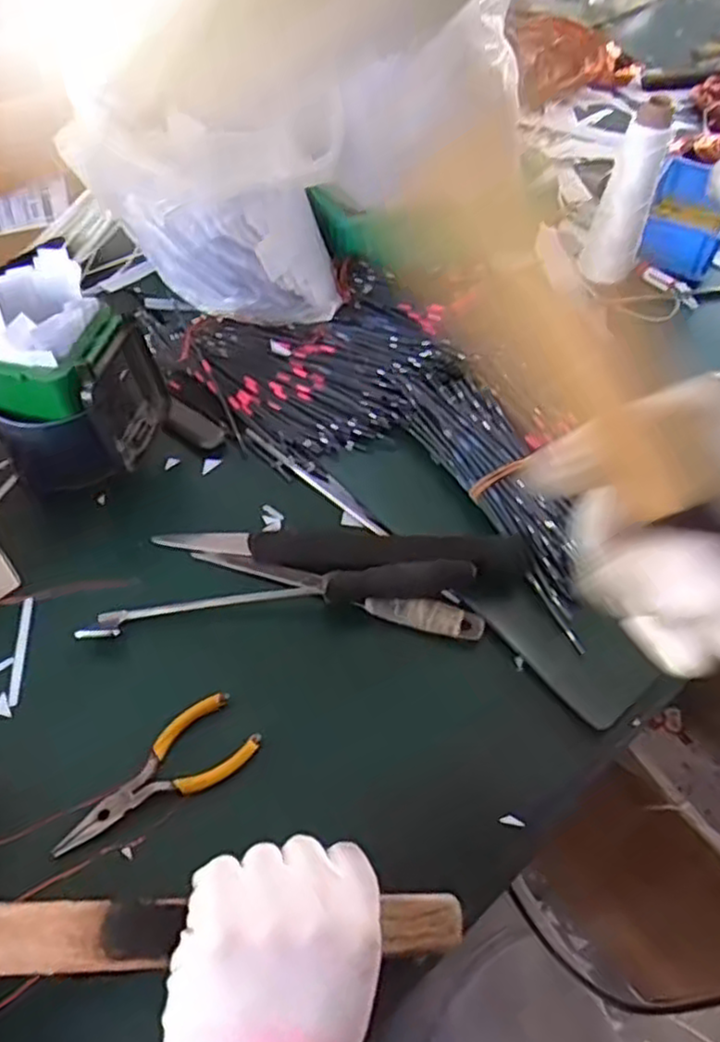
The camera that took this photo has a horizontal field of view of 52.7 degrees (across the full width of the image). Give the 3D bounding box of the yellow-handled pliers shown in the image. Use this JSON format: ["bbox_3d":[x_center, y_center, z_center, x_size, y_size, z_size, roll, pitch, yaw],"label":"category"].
[{"bbox_3d":[-0.121,0.154,0.432,0.123,0.013,0.050,-33,60,-24],"label":"yellow-handled pliers"}]

